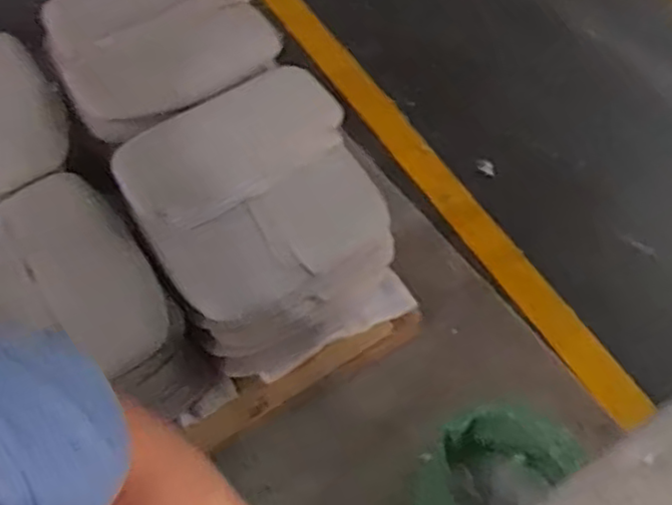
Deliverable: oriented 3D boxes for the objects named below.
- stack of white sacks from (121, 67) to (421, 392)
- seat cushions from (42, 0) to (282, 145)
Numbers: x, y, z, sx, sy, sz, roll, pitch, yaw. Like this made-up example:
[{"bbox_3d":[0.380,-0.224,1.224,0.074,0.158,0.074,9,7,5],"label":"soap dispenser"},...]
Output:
[{"bbox_3d":[-0.153,-0.046,1.468,0.462,0.387,0.468,-30,62,-20],"label":"stack of white sacks"},{"bbox_3d":[-0.383,-0.482,1.488,0.464,0.109,0.414,-29,61,-19],"label":"seat cushions"}]

